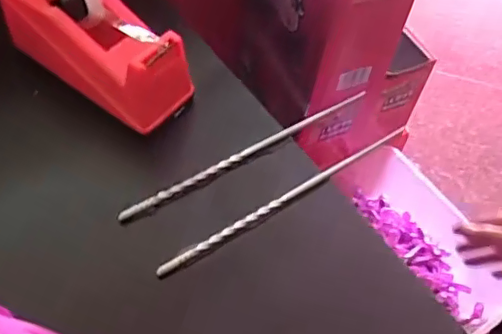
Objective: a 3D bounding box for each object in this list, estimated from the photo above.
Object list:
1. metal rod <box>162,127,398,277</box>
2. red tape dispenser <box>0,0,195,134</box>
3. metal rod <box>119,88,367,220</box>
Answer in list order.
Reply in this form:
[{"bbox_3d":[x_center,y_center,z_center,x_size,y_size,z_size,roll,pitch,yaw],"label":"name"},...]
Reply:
[{"bbox_3d":[0.029,0.021,0.410,0.214,0.012,0.007,-28,62,-23],"label":"metal rod"},{"bbox_3d":[-0.114,-0.094,0.437,0.157,0.073,0.061,33,58,17],"label":"red tape dispenser"},{"bbox_3d":[0.002,-0.012,0.431,0.218,0.009,0.007,-27,61,-22],"label":"metal rod"}]

